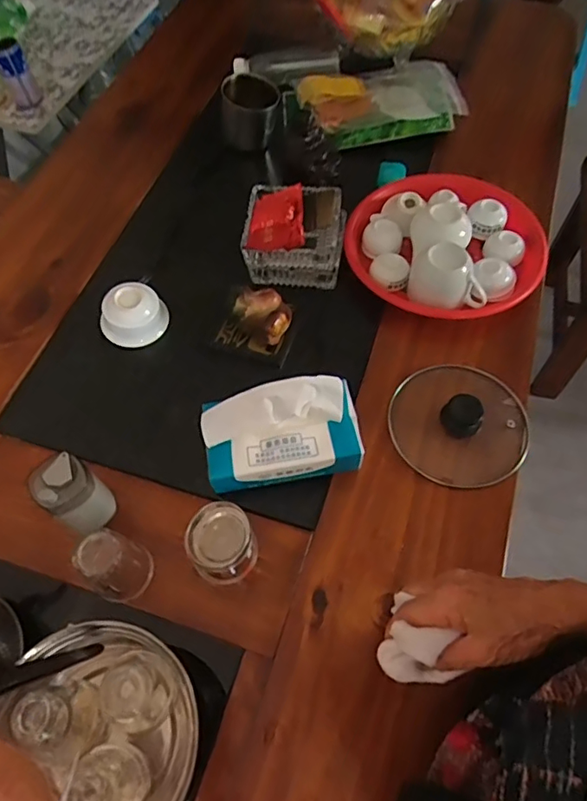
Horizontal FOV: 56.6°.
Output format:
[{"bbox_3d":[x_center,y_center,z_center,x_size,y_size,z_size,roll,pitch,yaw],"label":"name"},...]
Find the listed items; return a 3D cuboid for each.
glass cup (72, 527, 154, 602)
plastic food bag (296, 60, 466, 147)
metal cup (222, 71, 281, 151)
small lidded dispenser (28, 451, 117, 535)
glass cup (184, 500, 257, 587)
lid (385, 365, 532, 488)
[{"bbox_3d":[-0.167,0.153,0.508,0.045,0.078,0.056,32,67,18],"label":"glass cup"},{"bbox_3d":[0.135,-0.489,0.889,0.252,0.045,0.187,-2,61,1],"label":"plastic food bag"},{"bbox_3d":[-0.067,-0.450,0.848,0.078,0.075,0.083,-1,61,2],"label":"metal cup"},{"bbox_3d":[-0.216,0.095,0.542,0.052,0.092,0.050,-1,61,2],"label":"small lidded dispenser"},{"bbox_3d":[-0.068,0.137,0.521,0.061,0.067,0.057,-1,61,2],"label":"glass cup"},{"bbox_3d":[0.186,0.019,0.593,0.141,0.035,0.146,-1,61,2],"label":"lid"}]

